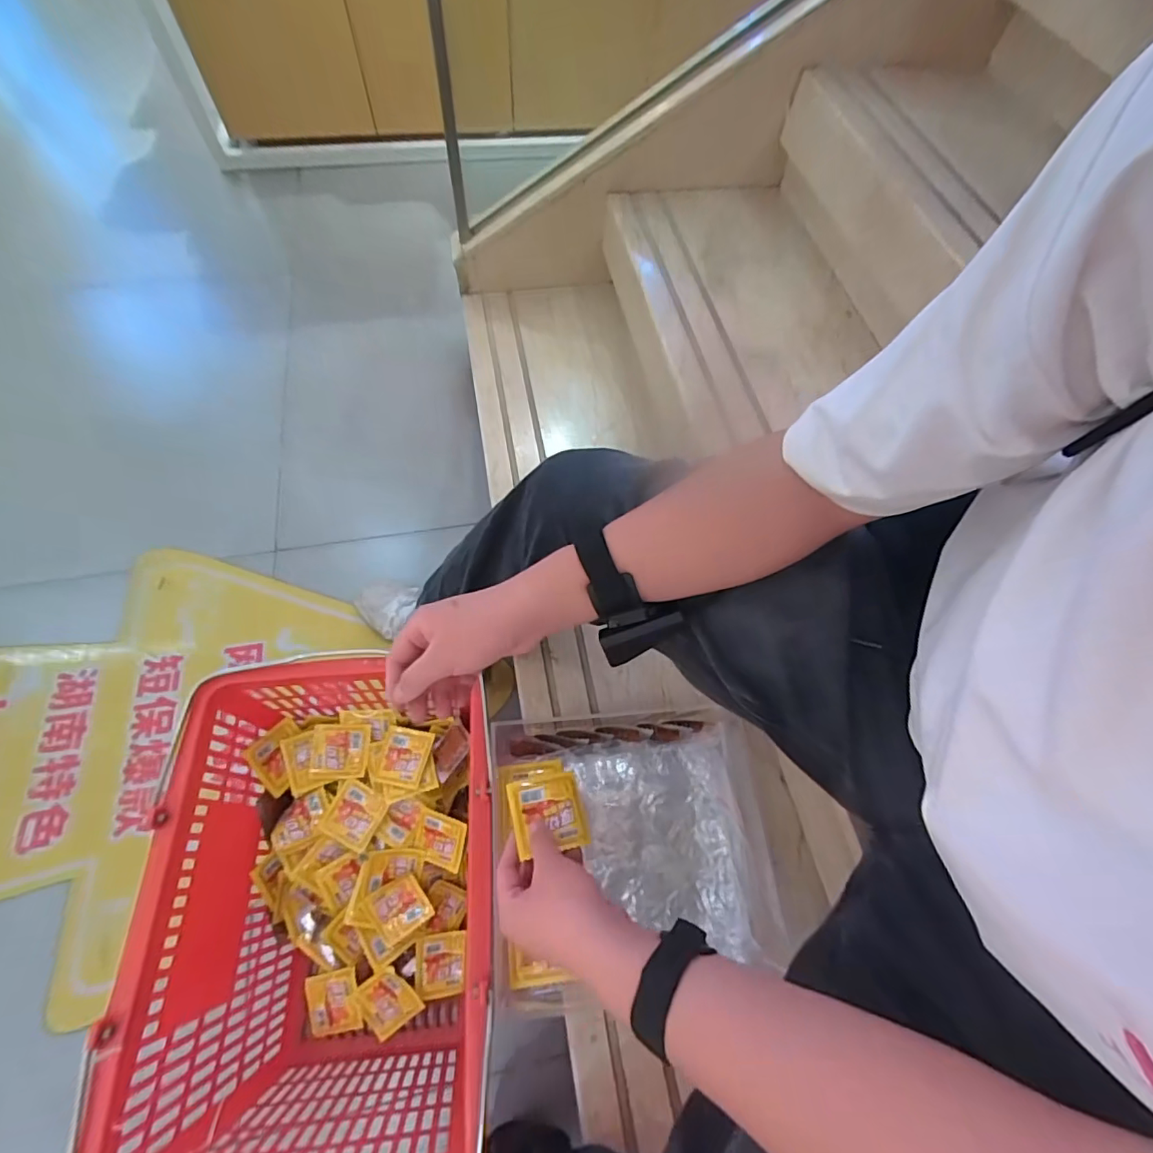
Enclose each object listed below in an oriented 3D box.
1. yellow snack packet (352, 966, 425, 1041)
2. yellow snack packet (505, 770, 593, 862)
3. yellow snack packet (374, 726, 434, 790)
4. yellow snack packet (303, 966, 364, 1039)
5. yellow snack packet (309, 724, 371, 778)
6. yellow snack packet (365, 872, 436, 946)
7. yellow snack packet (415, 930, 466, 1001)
[{"bbox_3d":[-0.235,0.529,0.642,0.066,0.010,0.071,-37,83,-3],"label":"yellow snack packet"},{"bbox_3d":[-0.027,0.218,0.478,0.064,0.007,0.071,-9,42,-13],"label":"yellow snack packet"},{"bbox_3d":[-0.226,0.236,0.677,0.062,0.014,0.070,12,63,3],"label":"yellow snack packet"},{"bbox_3d":[-0.304,0.536,0.652,0.072,0.013,0.072,-21,75,9],"label":"yellow snack packet"},{"bbox_3d":[-0.310,0.228,0.677,0.068,0.016,0.066,-1,63,-4],"label":"yellow snack packet"},{"bbox_3d":[-0.225,0.419,0.654,0.065,0.012,0.066,-29,87,-14],"label":"yellow snack packet"},{"bbox_3d":[-0.175,0.501,0.668,0.062,0.007,0.068,5,63,-18],"label":"yellow snack packet"}]

